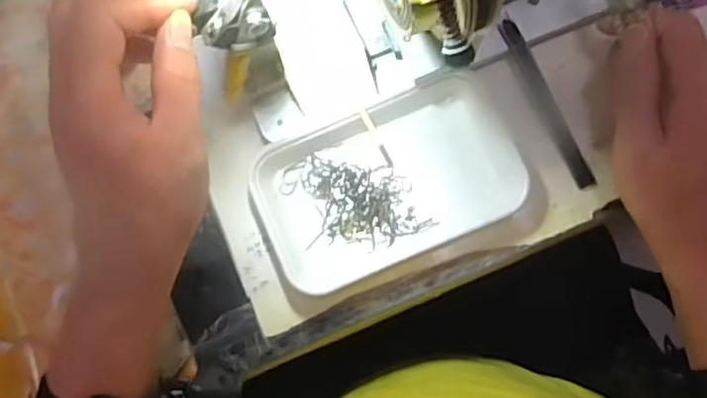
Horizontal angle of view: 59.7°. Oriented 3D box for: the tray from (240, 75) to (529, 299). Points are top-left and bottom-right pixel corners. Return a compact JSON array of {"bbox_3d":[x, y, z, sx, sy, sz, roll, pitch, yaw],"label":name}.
[{"bbox_3d":[0.023,-0.013,0.424,0.174,0.024,0.108,-23,81,0],"label":"tray"}]

